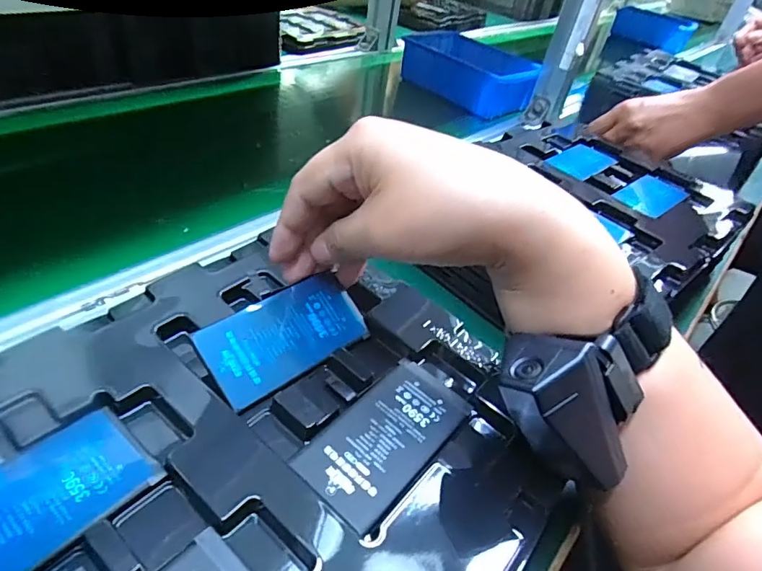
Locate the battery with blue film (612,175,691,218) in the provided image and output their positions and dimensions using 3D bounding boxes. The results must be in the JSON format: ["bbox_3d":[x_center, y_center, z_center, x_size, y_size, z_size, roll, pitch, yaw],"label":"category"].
[{"bbox_3d":[0.245,-0.083,0.449,0.081,0.004,0.043,-26,53,-36],"label":"battery with blue film"}]

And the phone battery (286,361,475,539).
[{"bbox_3d":[0.003,0.068,0.230,0.044,0.004,0.084,34,45,24],"label":"phone battery"}]

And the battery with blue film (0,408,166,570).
[{"bbox_3d":[-0.128,0.082,0.178,0.043,0.006,0.084,31,44,22],"label":"battery with blue film"}]

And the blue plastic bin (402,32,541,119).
[{"bbox_3d":[0.138,-0.331,0.776,0.114,0.062,0.199,-28,54,-37],"label":"blue plastic bin"}]

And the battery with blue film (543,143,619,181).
[{"bbox_3d":[0.198,-0.124,0.487,0.086,0.004,0.045,-27,53,-37],"label":"battery with blue film"}]

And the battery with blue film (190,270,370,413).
[{"bbox_3d":[-0.047,0.024,0.255,0.085,0.004,0.044,-28,77,-36],"label":"battery with blue film"}]

